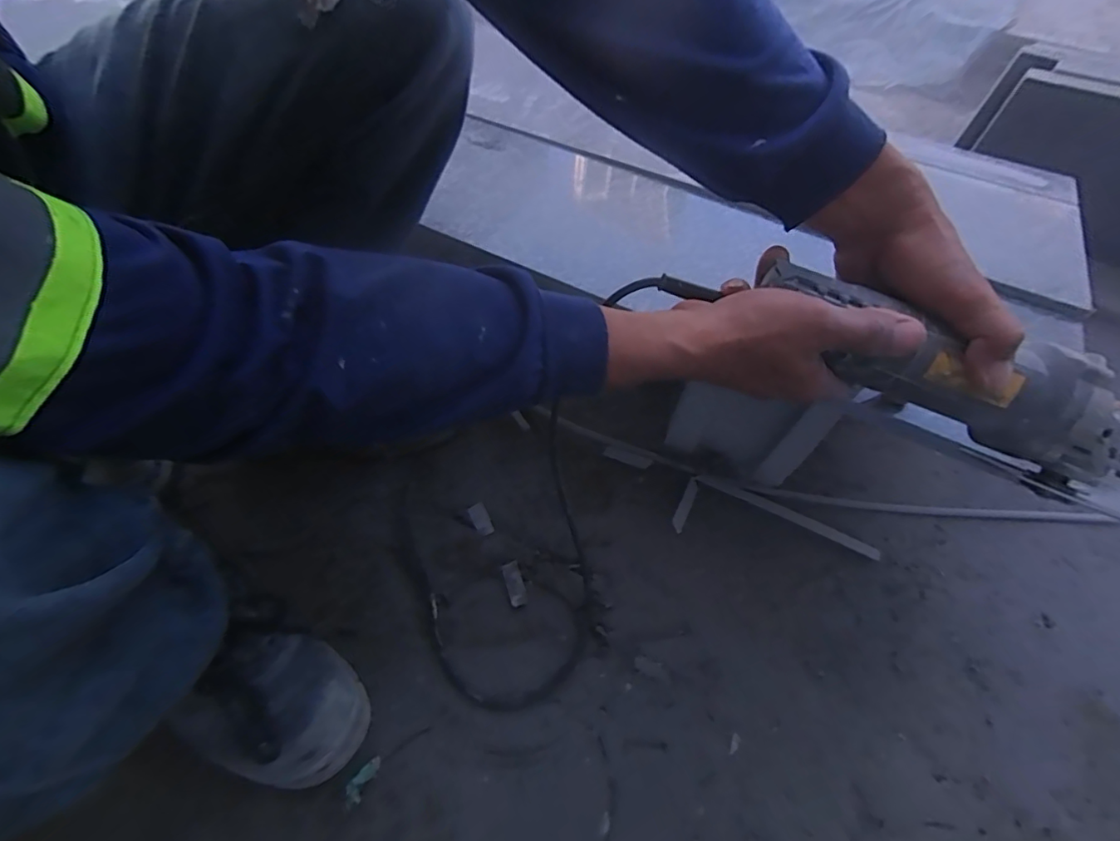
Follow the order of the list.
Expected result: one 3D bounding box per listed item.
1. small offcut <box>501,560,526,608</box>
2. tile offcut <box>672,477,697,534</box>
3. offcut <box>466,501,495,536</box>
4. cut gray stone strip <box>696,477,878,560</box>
[{"bbox_3d":[-0.048,0.171,0.542,0.018,0.006,0.047,-15,58,-11],"label":"small offcut"},{"bbox_3d":[0.142,0.095,0.587,0.013,0.008,0.067,24,59,13],"label":"tile offcut"},{"bbox_3d":[-0.090,0.111,0.583,0.019,0.004,0.040,-25,61,-17],"label":"offcut"},{"bbox_3d":[0.255,0.104,0.586,0.204,0.004,0.014,24,59,14],"label":"cut gray stone strip"}]

